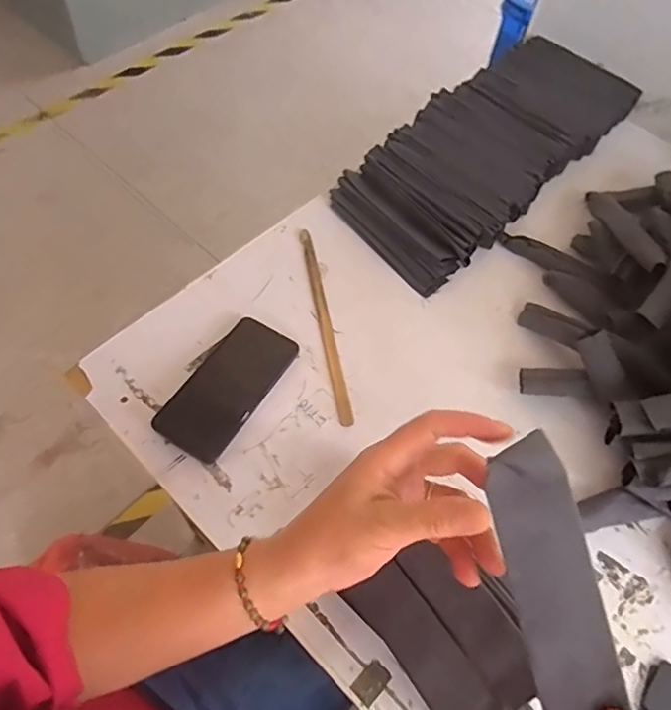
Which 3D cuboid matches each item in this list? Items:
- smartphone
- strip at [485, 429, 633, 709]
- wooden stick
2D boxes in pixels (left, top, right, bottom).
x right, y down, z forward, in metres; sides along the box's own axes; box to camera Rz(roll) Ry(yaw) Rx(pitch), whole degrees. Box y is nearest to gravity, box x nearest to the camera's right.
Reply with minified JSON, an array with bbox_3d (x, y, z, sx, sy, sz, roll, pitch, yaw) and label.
[{"bbox_3d":[-0.112,0.033,0.595,0.077,0.012,0.158,30,63,14],"label":"smartphone"},{"bbox_3d":[0.119,0.130,0.302,0.043,0.007,0.167,-15,86,14],"label":"strip"},{"bbox_3d":[-0.014,-0.041,0.655,0.016,0.004,0.267,-8,61,-8],"label":"wooden stick"}]

